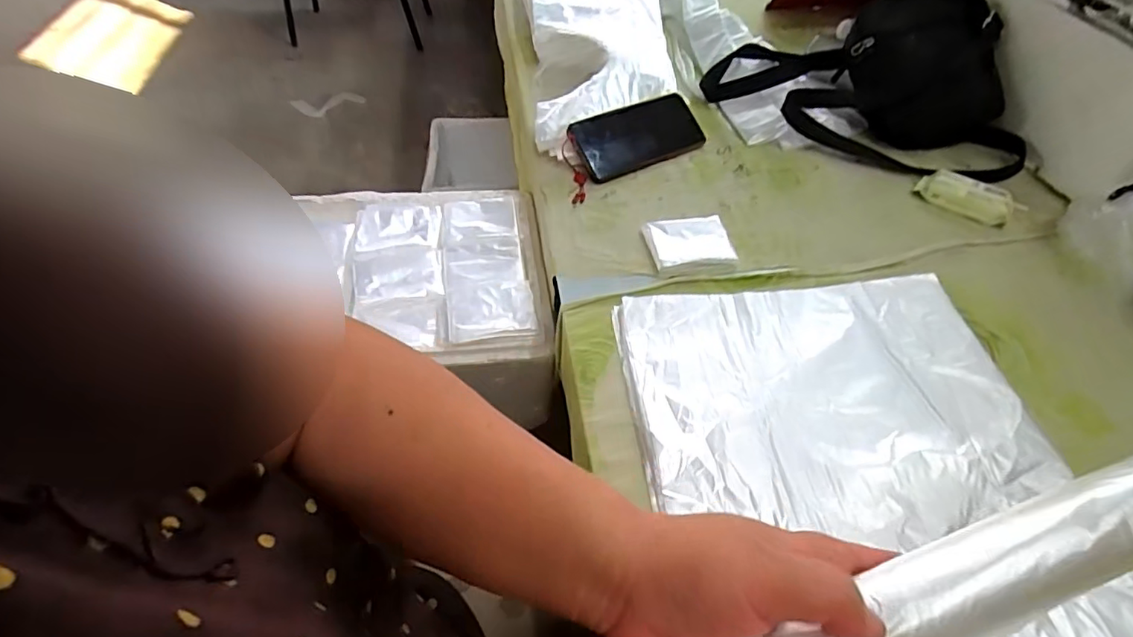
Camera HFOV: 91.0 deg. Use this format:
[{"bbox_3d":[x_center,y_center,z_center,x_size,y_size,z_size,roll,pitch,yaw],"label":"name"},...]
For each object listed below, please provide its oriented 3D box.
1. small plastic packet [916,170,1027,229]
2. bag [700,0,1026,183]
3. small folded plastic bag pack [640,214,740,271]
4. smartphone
[{"bbox_3d":[0.443,-0.134,0.614,0.100,0.022,0.053,33,55,23],"label":"small plastic packet"},{"bbox_3d":[0.385,-0.312,0.699,0.389,0.135,0.204,31,55,22],"label":"bag"},{"bbox_3d":[0.123,-0.078,0.560,0.080,0.010,0.068,-6,50,-8],"label":"small folded plastic bag pack"},{"bbox_3d":[0.090,-0.219,0.672,0.163,0.014,0.081,-24,86,-16],"label":"smartphone"}]

